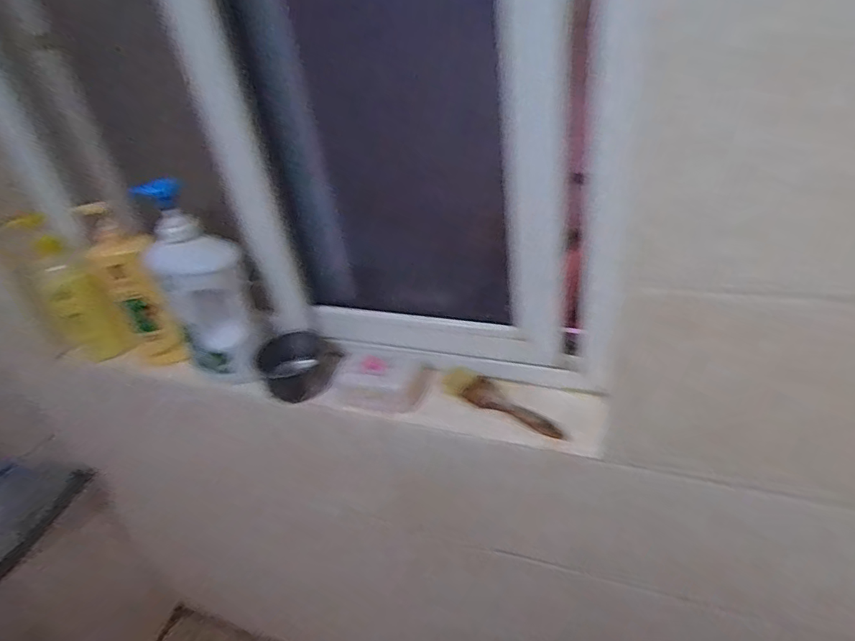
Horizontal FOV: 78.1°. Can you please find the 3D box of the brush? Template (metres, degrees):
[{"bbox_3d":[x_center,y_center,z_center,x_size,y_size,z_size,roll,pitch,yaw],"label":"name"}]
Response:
[{"bbox_3d":[0.092,0.105,0.678,0.032,0.031,0.179,-32,40,-32],"label":"brush"}]

